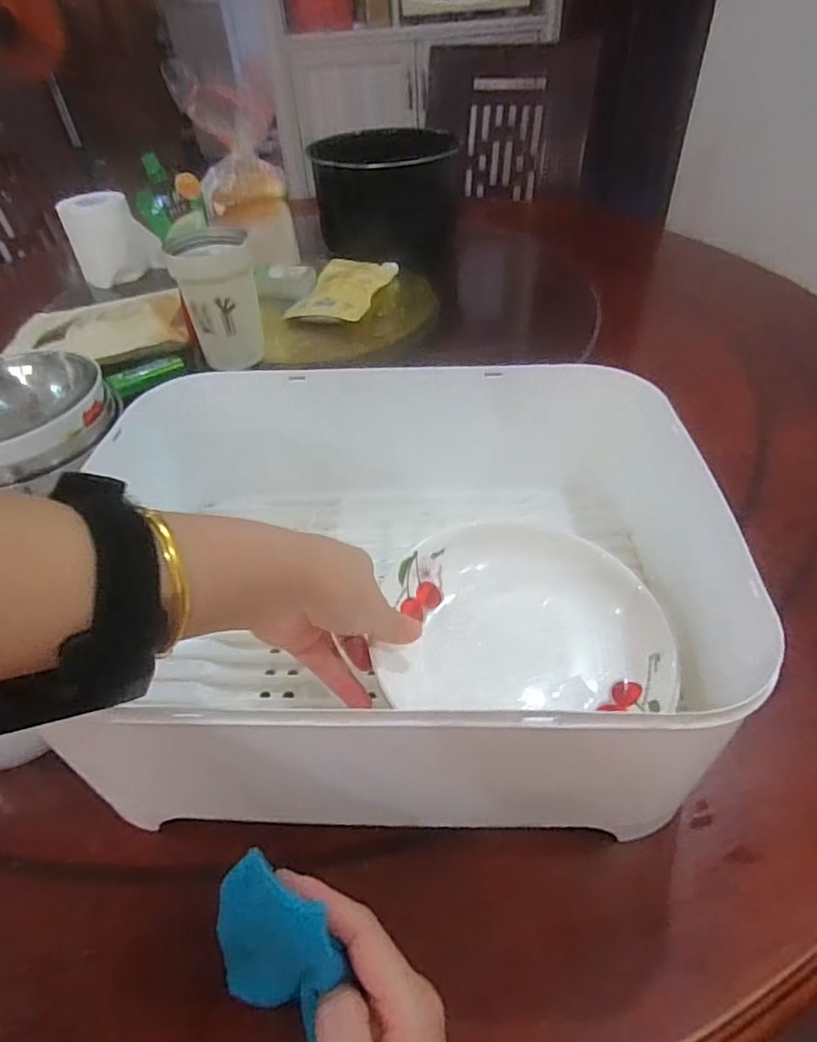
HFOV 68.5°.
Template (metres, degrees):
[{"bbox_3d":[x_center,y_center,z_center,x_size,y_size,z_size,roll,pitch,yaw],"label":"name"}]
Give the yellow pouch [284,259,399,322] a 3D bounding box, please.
[{"bbox_3d":[-0.087,-0.314,0.816,0.102,0.018,0.160,11,46,15],"label":"yellow pouch"}]

